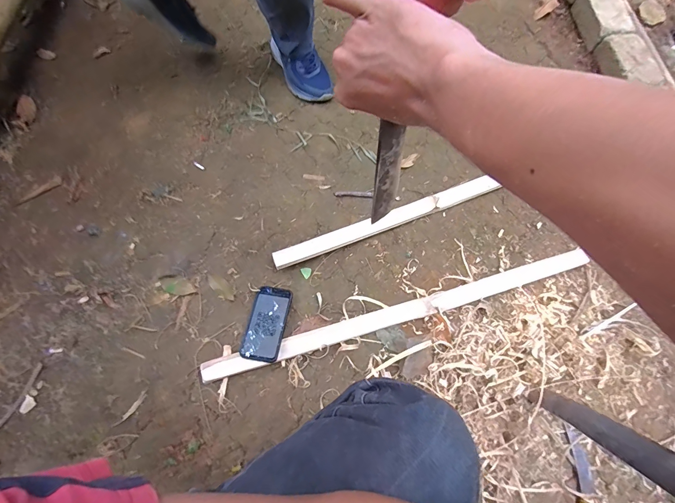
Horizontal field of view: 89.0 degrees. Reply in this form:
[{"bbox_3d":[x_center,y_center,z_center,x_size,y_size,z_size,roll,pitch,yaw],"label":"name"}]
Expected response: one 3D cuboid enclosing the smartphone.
[{"bbox_3d":[-0.152,0.153,0.740,0.081,0.016,0.157,9,67,4],"label":"smartphone"}]

